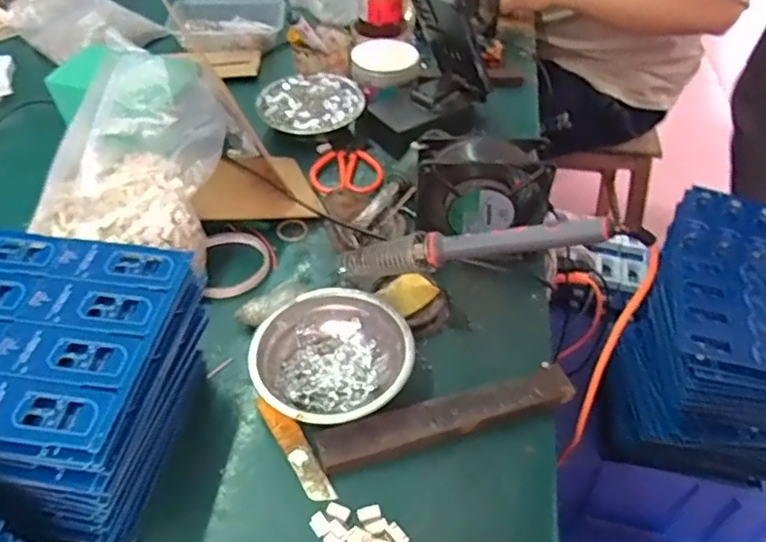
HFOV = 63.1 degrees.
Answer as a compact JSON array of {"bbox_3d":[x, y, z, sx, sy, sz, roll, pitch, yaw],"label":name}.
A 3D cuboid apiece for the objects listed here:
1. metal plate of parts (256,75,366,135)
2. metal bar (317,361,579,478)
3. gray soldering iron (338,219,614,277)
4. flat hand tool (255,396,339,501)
[{"bbox_3d":[-0.087,-0.207,0.759,0.125,0.010,0.111,1,48,-1],"label":"metal plate of parts"},{"bbox_3d":[0.050,0.114,0.484,0.202,0.018,0.031,-13,48,-12],"label":"metal bar"},{"bbox_3d":[0.061,-0.018,0.477,0.209,0.025,0.024,-7,44,24],"label":"gray soldering iron"},{"bbox_3d":[-0.066,0.133,0.471,0.020,0.010,0.096,-26,51,-22],"label":"flat hand tool"}]

